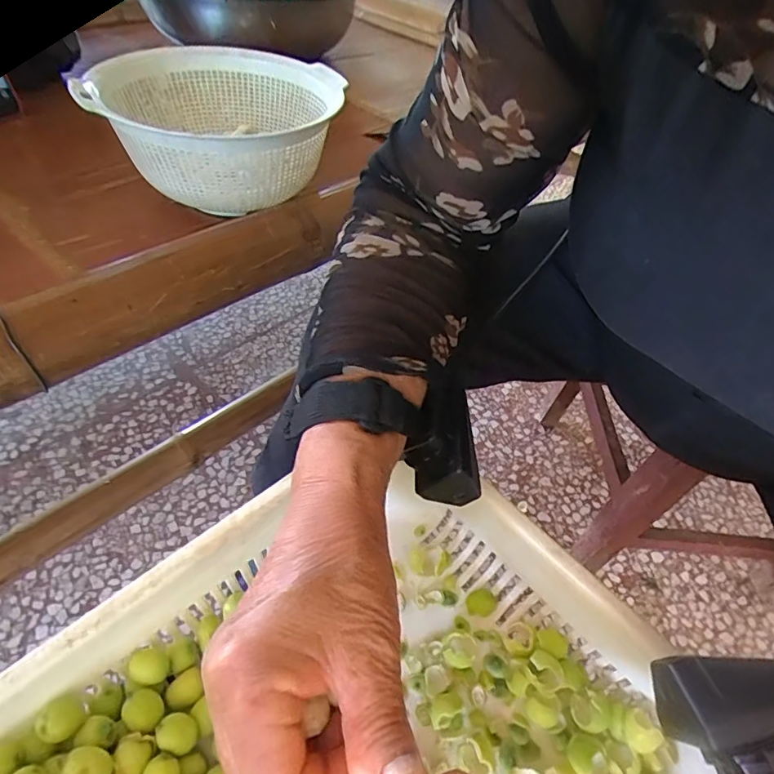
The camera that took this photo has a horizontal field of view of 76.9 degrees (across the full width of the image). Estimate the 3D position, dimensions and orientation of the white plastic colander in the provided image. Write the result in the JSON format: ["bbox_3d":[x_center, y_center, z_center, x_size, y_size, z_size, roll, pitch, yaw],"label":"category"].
[{"bbox_3d":[-0.144,-0.226,0.430,0.177,0.104,0.194,19,48,10],"label":"white plastic colander"}]

